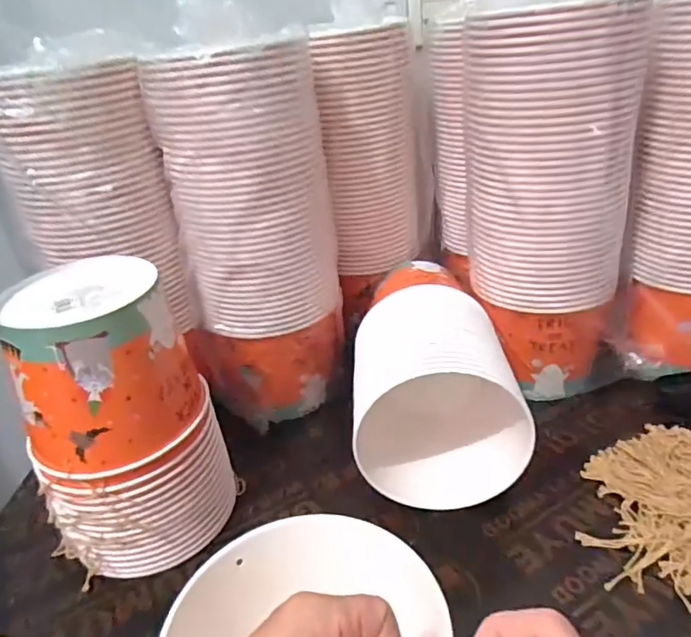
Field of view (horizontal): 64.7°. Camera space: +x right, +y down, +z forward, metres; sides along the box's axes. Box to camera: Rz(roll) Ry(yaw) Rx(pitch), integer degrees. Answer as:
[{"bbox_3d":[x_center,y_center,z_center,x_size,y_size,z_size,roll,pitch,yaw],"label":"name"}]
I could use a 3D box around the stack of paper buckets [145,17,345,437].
[{"bbox_3d":[-0.094,-0.081,0.620,0.142,0.399,0.139,4,30,20],"label":"stack of paper buckets"}]

